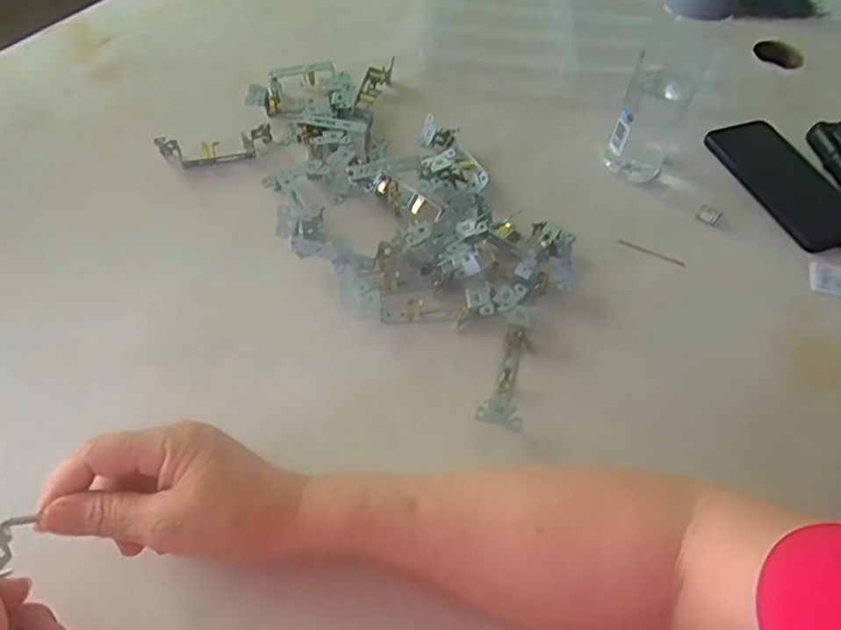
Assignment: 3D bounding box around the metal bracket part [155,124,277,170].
[{"bbox_3d":[-0.194,-0.164,0.588,0.105,0.026,0.027,-17,57,-13],"label":"metal bracket part"}]

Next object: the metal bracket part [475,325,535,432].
[{"bbox_3d":[0.065,0.046,0.453,0.030,0.023,0.085,14,56,8],"label":"metal bracket part"}]

